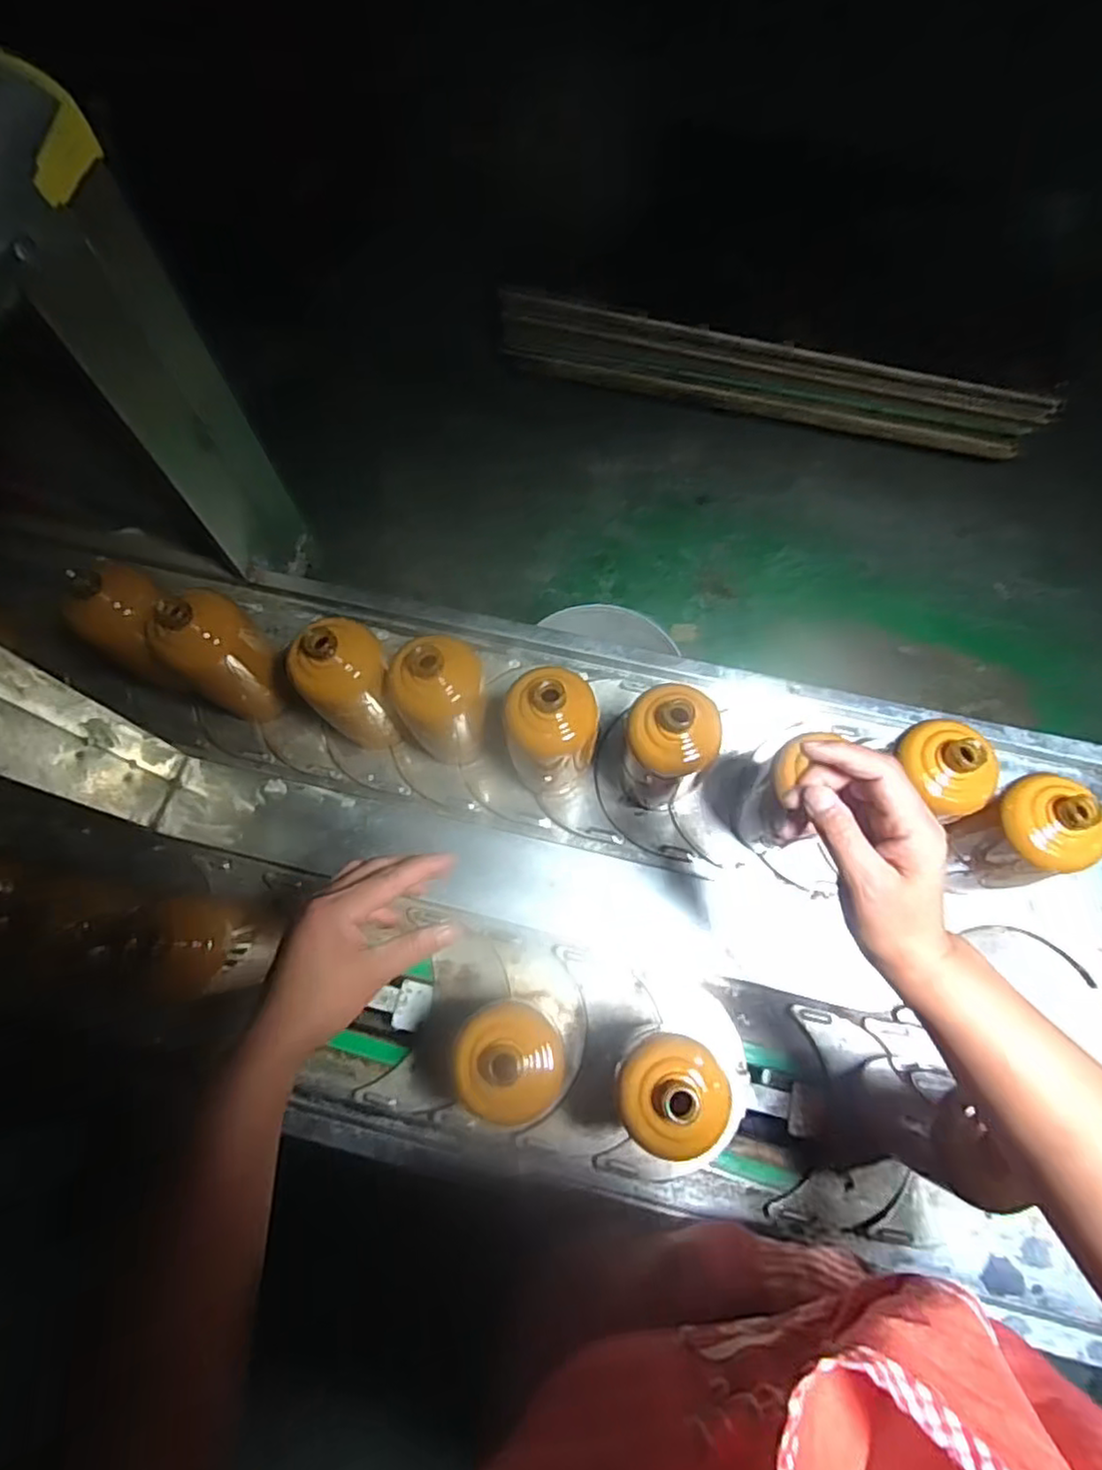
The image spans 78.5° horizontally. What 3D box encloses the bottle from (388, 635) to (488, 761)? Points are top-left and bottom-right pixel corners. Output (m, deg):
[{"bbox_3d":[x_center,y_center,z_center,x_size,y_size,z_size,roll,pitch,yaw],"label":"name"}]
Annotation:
[{"bbox_3d":[-0.100,-0.026,0.647,0.078,0.185,0.066,-18,72,-7],"label":"bottle"}]

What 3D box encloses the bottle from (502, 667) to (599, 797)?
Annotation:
[{"bbox_3d":[-0.001,-0.001,0.634,0.079,0.190,0.072,0,71,-1],"label":"bottle"}]

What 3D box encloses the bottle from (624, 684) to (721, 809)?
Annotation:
[{"bbox_3d":[0.104,0.017,0.628,0.077,0.187,0.072,0,71,-1],"label":"bottle"}]

